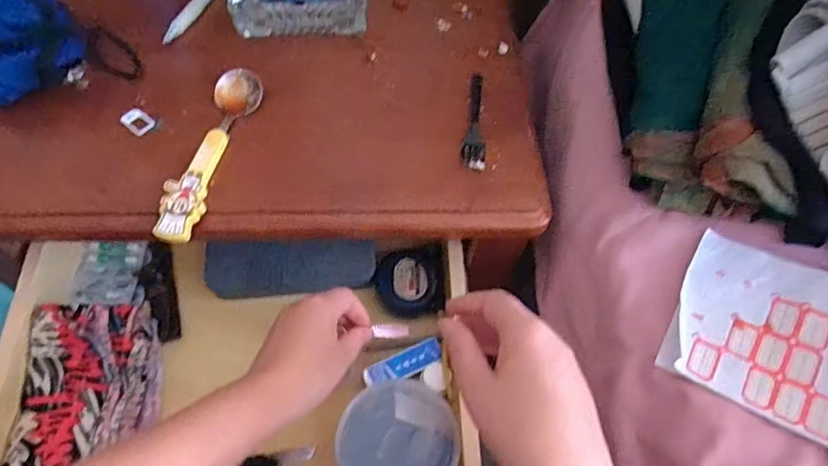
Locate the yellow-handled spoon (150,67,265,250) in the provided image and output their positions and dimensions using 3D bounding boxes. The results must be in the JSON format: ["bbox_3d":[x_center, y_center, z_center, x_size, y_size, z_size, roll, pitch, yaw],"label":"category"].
[{"bbox_3d":[-0.158,-0.063,0.402,0.034,0.014,0.157,12,62,3],"label":"yellow-handled spoon"}]

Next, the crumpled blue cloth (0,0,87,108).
[{"bbox_3d":[-0.325,-0.150,0.413,0.105,0.055,0.089,-33,69,-19],"label":"crumpled blue cloth"}]

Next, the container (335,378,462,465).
[{"bbox_3d":[-0.013,0.175,0.437,0.102,0.042,0.102,-5,65,10],"label":"container"}]

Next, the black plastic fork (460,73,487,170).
[{"bbox_3d":[0.054,-0.098,0.442,0.020,0.006,0.107,9,62,1],"label":"black plastic fork"}]

